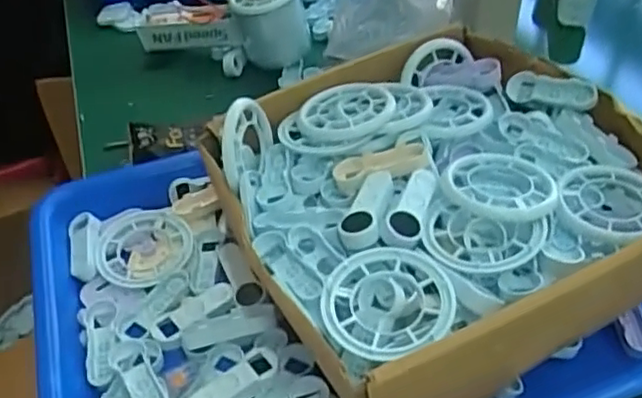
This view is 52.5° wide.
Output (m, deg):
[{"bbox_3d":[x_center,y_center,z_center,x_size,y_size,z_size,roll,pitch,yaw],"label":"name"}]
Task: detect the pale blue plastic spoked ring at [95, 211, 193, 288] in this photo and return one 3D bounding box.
[{"bbox_3d":[-0.108,0.029,0.397,0.057,0.007,0.055,-1,42,1],"label":"pale blue plastic spoked ring"}]

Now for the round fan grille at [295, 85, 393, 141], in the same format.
[{"bbox_3d":[0.016,-0.050,0.371,0.052,0.012,0.052,-20,46,-19],"label":"round fan grille"}]

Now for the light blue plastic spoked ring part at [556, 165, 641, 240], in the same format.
[{"bbox_3d":[0.144,0.003,0.321,0.050,0.008,0.049,-1,42,1],"label":"light blue plastic spoked ring part"}]

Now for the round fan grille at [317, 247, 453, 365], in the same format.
[{"bbox_3d":[0.029,0.046,0.286,0.057,0.013,0.052,-1,42,1],"label":"round fan grille"}]

